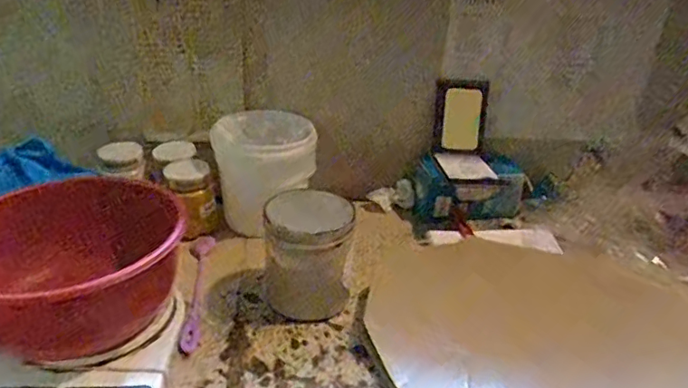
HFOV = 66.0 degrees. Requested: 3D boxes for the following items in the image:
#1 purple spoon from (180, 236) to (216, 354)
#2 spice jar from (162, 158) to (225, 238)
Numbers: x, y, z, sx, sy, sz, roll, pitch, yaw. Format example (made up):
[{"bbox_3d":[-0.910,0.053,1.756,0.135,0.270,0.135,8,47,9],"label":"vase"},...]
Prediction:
[{"bbox_3d":[-0.156,0.098,0.560,0.021,0.015,0.177,0,27,-7],"label":"purple spoon"},{"bbox_3d":[-0.181,0.002,0.639,0.052,0.071,0.060,-13,31,-29],"label":"spice jar"}]

